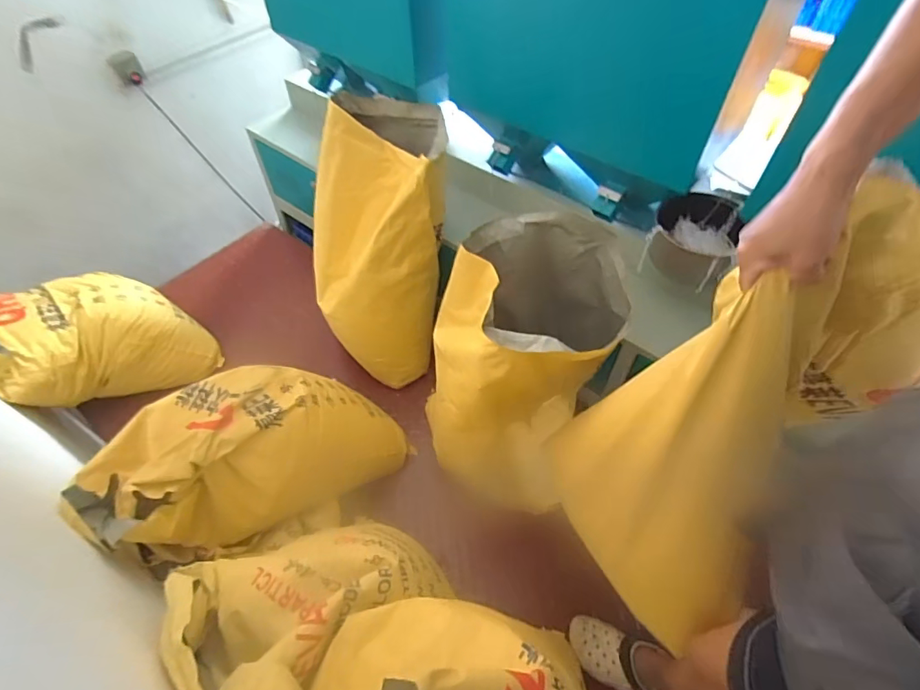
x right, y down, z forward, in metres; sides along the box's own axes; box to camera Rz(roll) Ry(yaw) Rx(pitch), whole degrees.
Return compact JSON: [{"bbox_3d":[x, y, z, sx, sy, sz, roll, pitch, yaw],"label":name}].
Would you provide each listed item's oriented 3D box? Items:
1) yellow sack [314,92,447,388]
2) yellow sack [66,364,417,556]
[{"bbox_3d":[-0.166,-0.231,1.269,0.329,0.731,0.283,11,22,24],"label":"yellow sack"},{"bbox_3d":[-0.398,0.209,1.015,0.659,0.248,0.286,-3,42,-47],"label":"yellow sack"}]

